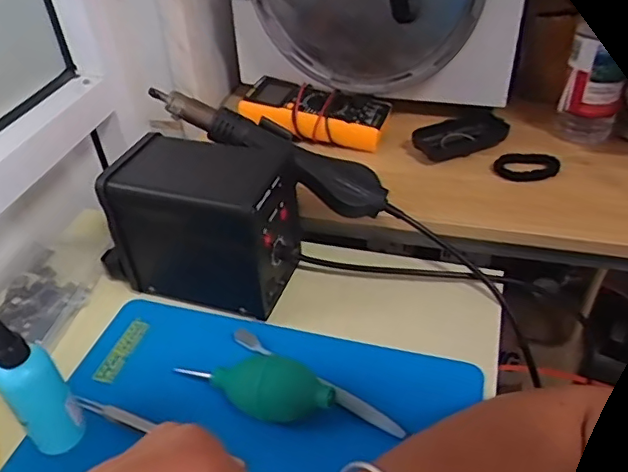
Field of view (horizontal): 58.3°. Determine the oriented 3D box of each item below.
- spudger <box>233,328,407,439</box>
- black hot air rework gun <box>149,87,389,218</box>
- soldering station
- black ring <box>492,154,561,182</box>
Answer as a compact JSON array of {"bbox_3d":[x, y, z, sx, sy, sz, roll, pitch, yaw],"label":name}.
[{"bbox_3d":[-0.001,0.120,0.478,0.177,0.010,0.014,24,47,30],"label":"spudger"},{"bbox_3d":[-0.044,-0.089,0.562,0.251,0.034,0.044,27,44,3],"label":"black hot air rework gun"},{"bbox_3d":[-0.099,-0.019,0.555,0.155,0.133,0.120,9,41,16],"label":"soldering station"},{"bbox_3d":[0.246,-0.078,0.646,0.073,0.011,0.045,1,39,6],"label":"black ring"}]

